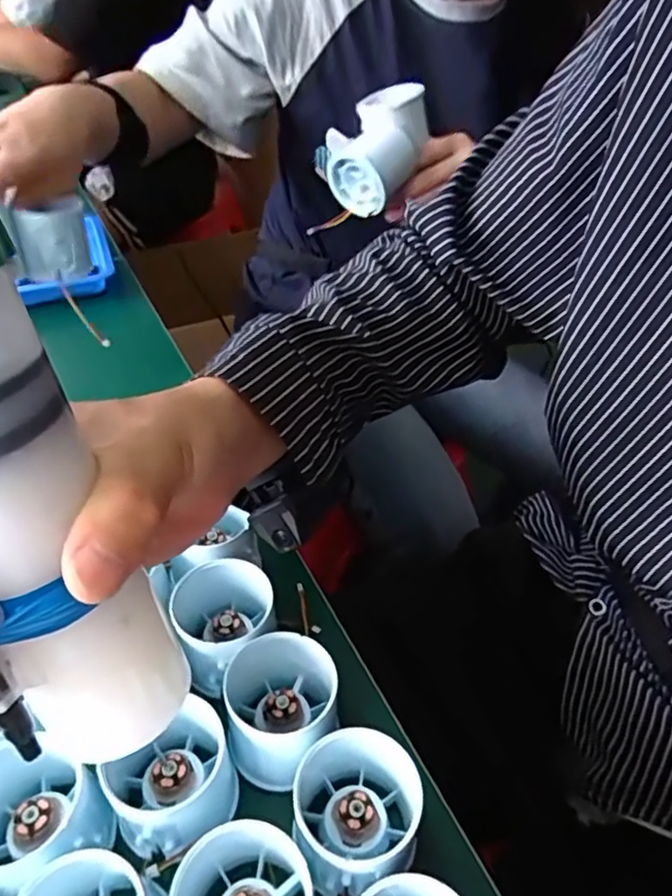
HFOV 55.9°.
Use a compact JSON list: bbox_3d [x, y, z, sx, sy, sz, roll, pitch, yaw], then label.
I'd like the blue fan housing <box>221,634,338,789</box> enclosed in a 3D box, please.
[{"bbox_3d":[-0.025,0.124,0.303,0.054,0.046,0.057,-9,44,-9],"label":"blue fan housing"}]

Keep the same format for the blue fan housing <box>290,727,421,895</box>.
[{"bbox_3d":[0.009,0.153,0.271,0.056,0.047,0.055,0,43,0],"label":"blue fan housing"}]

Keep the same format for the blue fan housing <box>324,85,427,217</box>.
[{"bbox_3d":[0.033,-0.251,0.530,0.100,0.068,0.060,-49,22,-12],"label":"blue fan housing"}]

